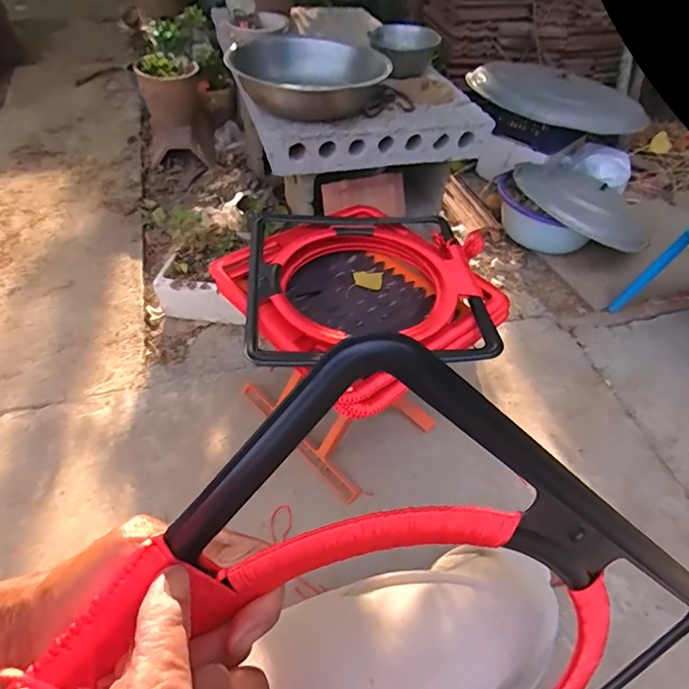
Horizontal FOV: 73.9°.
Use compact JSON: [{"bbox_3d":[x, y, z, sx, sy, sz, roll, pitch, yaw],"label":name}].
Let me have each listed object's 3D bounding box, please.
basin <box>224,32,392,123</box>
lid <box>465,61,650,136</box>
[{"bbox_3d":[-0.071,-0.531,0.923,0.292,0.080,0.292,2,49,-2],"label":"basin"},{"bbox_3d":[0.685,-0.820,1.493,0.387,0.065,0.537,-28,57,-25],"label":"lid"}]

